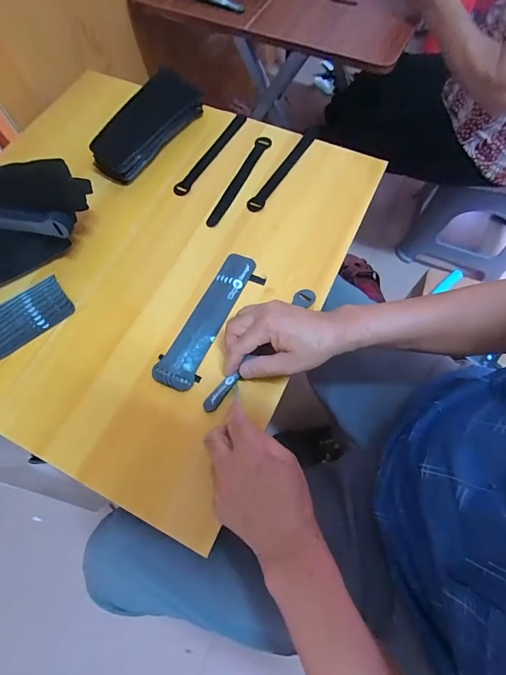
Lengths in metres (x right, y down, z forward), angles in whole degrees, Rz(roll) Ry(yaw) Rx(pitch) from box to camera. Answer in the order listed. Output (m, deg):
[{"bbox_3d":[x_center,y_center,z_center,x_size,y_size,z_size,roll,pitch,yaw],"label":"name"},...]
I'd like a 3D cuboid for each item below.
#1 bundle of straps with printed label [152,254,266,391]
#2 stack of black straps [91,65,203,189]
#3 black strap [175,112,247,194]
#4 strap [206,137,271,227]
[{"bbox_3d":[-0.057,-0.024,0.435,0.060,0.013,0.199,29,72,12],"label":"bundle of straps with printed label"},{"bbox_3d":[-0.158,-0.322,0.518,0.201,0.064,0.066,-45,73,-2],"label":"stack of black straps"},{"bbox_3d":[-0.067,-0.302,0.548,0.027,0.006,0.189,29,74,14],"label":"black strap"},{"bbox_3d":[-0.022,-0.253,0.533,0.023,0.010,0.200,29,69,-1],"label":"strap"}]

